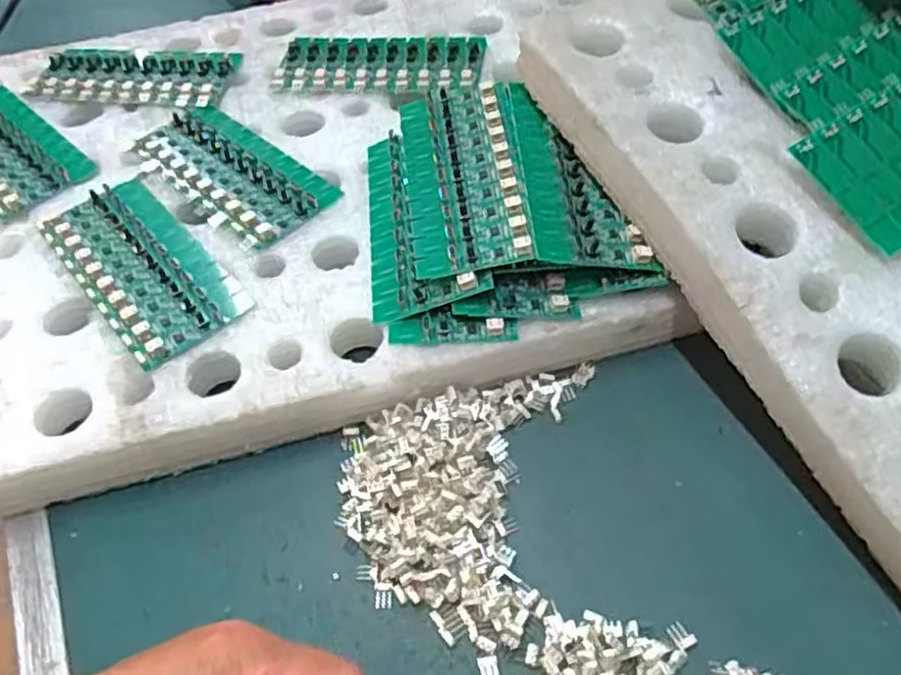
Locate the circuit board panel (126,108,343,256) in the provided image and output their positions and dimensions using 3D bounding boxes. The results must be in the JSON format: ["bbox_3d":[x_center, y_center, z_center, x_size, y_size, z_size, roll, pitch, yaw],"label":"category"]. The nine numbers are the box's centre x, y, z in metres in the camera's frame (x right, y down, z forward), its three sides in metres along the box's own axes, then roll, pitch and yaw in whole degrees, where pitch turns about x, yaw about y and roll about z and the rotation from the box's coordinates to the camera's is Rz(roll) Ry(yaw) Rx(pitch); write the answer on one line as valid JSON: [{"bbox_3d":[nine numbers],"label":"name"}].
[{"bbox_3d":[-0.129,-0.101,0.437,0.134,0.008,0.066,36,64,28],"label":"circuit board panel"}]

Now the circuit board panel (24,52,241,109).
[{"bbox_3d":[-0.219,-0.179,0.501,0.136,0.005,0.060,1,53,6],"label":"circuit board panel"}]

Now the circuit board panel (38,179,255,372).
[{"bbox_3d":[-0.165,-0.043,0.392,0.061,0.007,0.137,-36,58,-20],"label":"circuit board panel"}]

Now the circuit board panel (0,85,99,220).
[{"bbox_3d":[-0.285,-0.123,0.468,0.136,0.019,0.061,36,63,28],"label":"circuit board panel"}]

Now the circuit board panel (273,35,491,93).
[{"bbox_3d":[-0.049,-0.187,0.498,0.139,0.006,0.067,5,52,11],"label":"circuit board panel"}]

